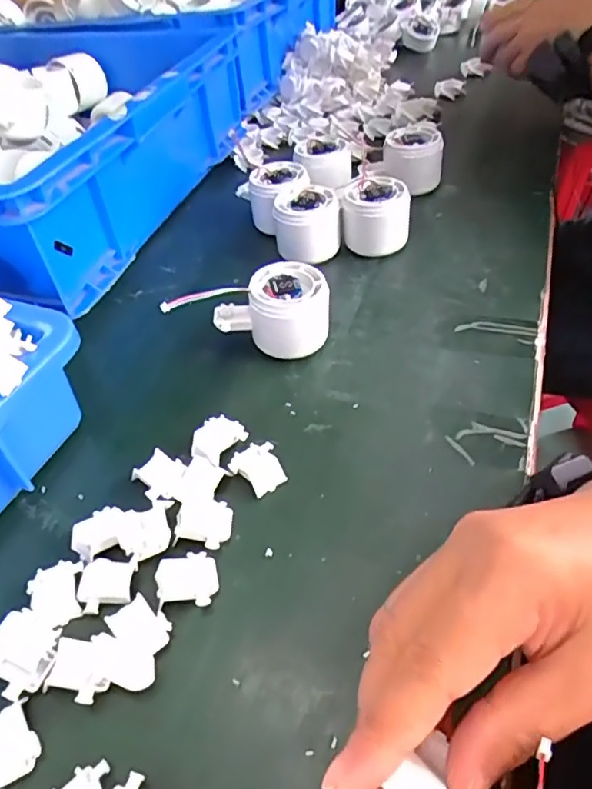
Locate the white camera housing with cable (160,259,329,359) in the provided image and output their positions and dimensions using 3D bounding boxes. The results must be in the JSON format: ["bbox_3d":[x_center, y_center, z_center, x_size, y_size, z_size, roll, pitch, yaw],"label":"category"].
[{"bbox_3d":[-0.033,-0.060,0.425,0.111,0.056,0.051,-5,45,2],"label":"white camera housing with cable"}]

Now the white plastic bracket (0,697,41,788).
[{"bbox_3d":[-0.132,0.157,0.254,0.028,0.006,0.030,-24,48,-16],"label":"white plastic bracket"}]

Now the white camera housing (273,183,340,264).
[{"bbox_3d":[0.009,-0.152,0.512,0.062,0.050,0.059,-5,45,1],"label":"white camera housing"}]

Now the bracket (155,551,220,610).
[{"bbox_3d":[-0.058,0.099,0.303,0.032,0.006,0.028,-8,45,-2],"label":"bracket"}]

